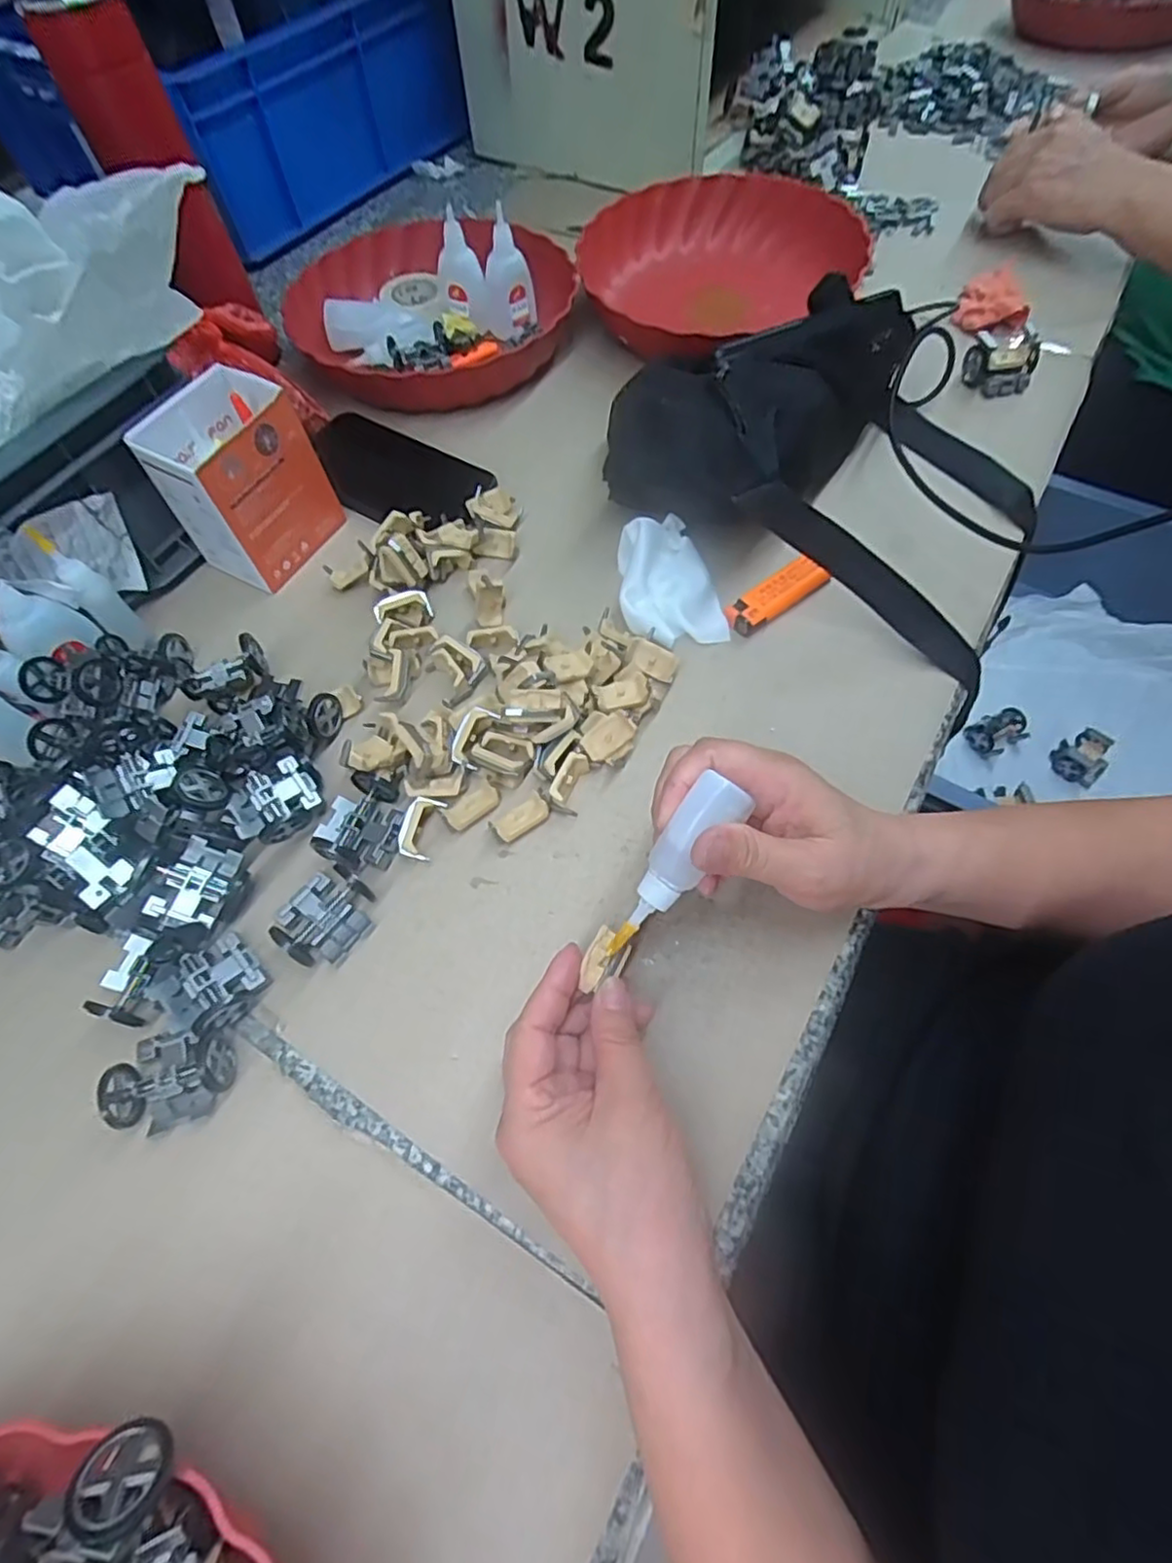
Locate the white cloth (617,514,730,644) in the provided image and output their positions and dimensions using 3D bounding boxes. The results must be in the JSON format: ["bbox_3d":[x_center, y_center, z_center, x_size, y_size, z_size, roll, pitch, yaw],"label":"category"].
[{"bbox_3d":[0.053,-0.131,0.424,0.063,0.022,0.089,-9,62,-2],"label":"white cloth"}]

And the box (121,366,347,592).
[{"bbox_3d":[-0.232,-0.202,0.454,0.068,0.112,0.091,22,66,13],"label":"box"}]

